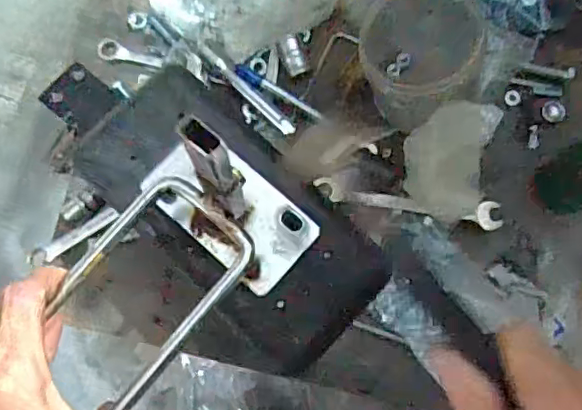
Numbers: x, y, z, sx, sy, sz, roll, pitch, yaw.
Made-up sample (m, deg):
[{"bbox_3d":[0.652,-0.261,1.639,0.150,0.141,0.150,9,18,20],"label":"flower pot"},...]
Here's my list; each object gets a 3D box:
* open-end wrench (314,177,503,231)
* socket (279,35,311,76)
[{"bbox_3d":[0.103,-0.002,0.514,0.164,0.008,0.025,9,79,2],"label":"open-end wrench"},{"bbox_3d":[0.003,-0.138,0.541,0.020,0.024,0.036,-25,82,1],"label":"socket"}]

